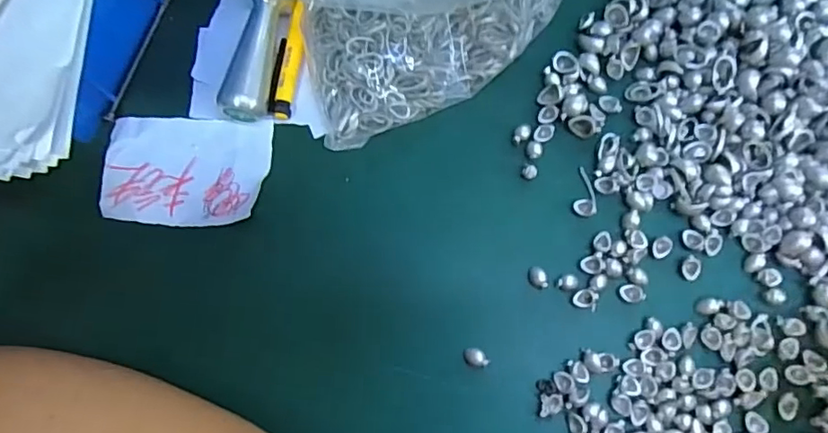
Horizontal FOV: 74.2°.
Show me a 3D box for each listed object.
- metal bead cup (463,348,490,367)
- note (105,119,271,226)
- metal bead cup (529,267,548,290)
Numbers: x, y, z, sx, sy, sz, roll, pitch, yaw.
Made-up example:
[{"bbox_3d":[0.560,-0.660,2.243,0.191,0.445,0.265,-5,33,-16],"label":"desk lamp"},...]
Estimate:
[{"bbox_3d":[0.028,0.061,0.237,0.011,0.004,0.008,12,78,4],"label":"metal bead cup"},{"bbox_3d":[-0.105,-0.021,0.253,0.073,0.006,0.051,1,77,-3],"label":"note"},{"bbox_3d":[0.056,0.027,0.244,0.008,0.004,0.010,0,76,1],"label":"metal bead cup"}]

